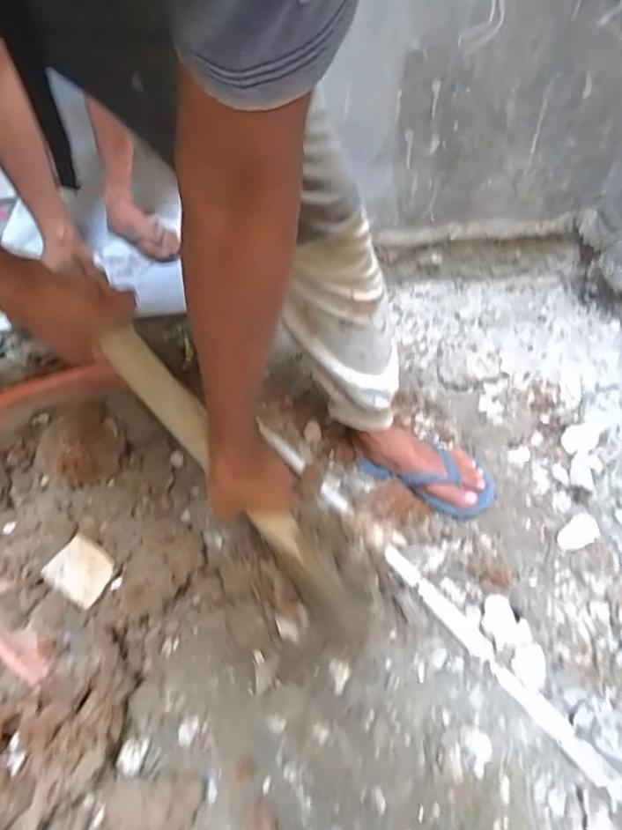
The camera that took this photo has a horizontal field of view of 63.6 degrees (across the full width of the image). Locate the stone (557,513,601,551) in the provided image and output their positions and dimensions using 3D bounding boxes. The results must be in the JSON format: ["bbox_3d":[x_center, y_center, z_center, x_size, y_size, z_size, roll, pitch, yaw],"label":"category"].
[{"bbox_3d":[0.403,0.181,0.758,0.075,0.019,0.040,-34,58,-25],"label":"stone"}]

